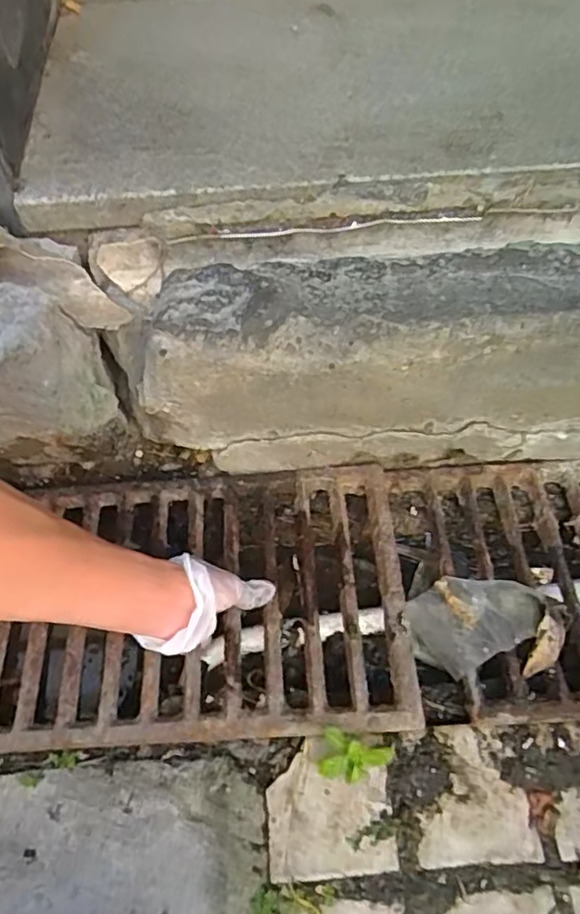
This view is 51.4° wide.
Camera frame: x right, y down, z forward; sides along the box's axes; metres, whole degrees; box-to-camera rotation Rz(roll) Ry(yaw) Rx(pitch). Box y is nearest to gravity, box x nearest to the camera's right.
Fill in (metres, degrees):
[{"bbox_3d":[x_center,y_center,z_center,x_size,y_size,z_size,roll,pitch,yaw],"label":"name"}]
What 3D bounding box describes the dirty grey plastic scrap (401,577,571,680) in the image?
[{"bbox_3d":[0.177,0.157,0.545,0.138,0.052,0.087,5,61,5],"label":"dirty grey plastic scrap"}]

